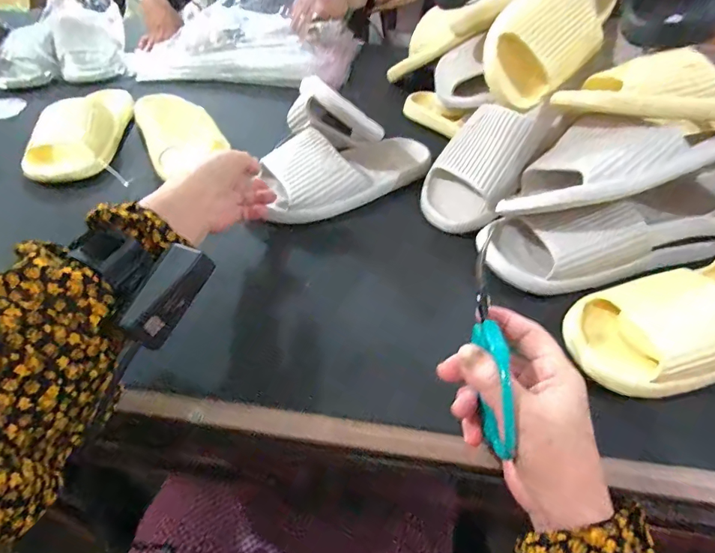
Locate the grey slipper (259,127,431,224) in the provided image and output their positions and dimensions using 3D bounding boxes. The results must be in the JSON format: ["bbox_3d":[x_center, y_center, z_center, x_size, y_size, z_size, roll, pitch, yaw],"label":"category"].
[{"bbox_3d":[-0.017,-0.138,0.536,0.242,0.069,0.104,-21,49,-27],"label":"grey slipper"}]

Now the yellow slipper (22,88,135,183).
[{"bbox_3d":[-0.393,-0.212,0.599,0.102,0.053,0.217,0,45,-1],"label":"yellow slipper"}]

